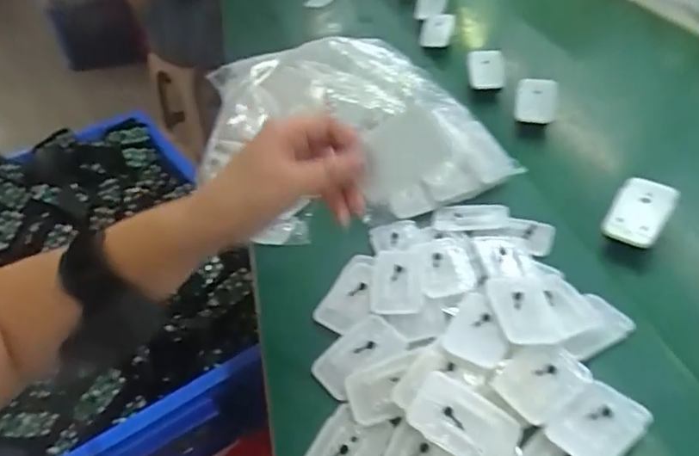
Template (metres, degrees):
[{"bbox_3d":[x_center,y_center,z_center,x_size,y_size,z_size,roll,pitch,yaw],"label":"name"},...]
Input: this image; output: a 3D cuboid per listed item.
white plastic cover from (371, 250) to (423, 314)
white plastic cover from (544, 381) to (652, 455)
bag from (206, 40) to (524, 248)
[{"bbox_3d":[0.040,0.044,0.474,0.040,0.011,0.071,-1,41,6],"label":"white plastic cover"},{"bbox_3d":[0.165,0.128,0.367,0.062,0.005,0.043,-32,47,-27],"label":"white plastic cover"},{"bbox_3d":[0.000,-0.107,0.595,0.307,0.100,0.235,-2,41,4],"label":"bag"}]

